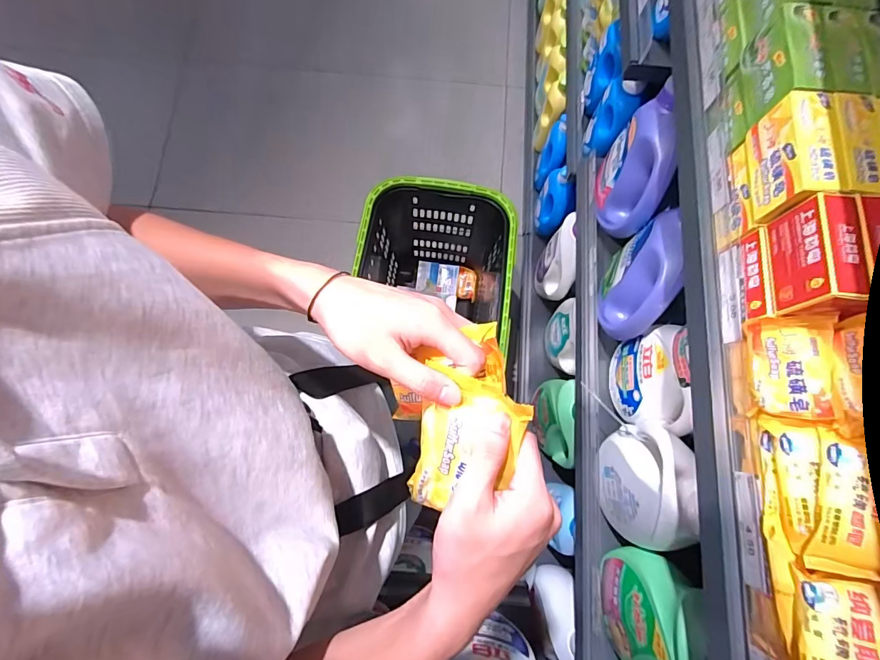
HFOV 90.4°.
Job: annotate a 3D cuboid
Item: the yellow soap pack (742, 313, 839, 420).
[{"bbox_3d":[0.321,0.034,0.402,0.063,0.028,0.092,-2,72,36],"label":"yellow soap pack"}]

